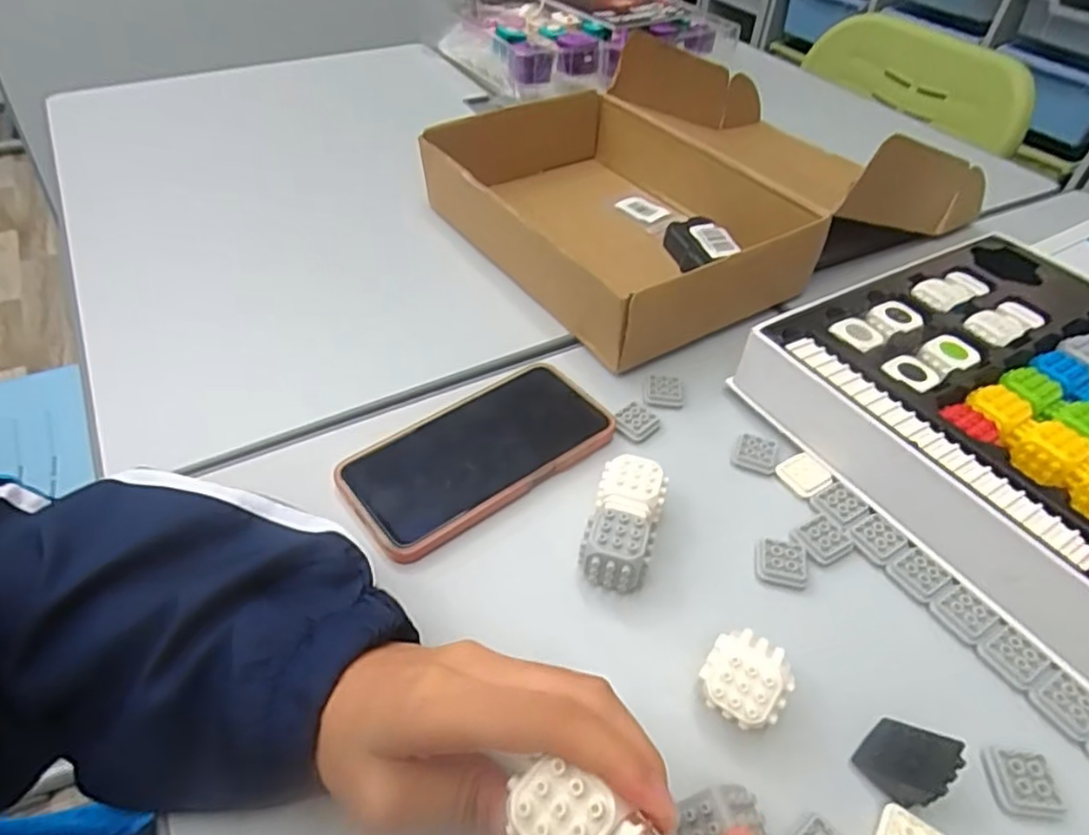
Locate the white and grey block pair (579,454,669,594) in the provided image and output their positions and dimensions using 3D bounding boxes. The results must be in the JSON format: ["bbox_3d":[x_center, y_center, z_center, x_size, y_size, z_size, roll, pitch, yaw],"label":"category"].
[{"bbox_3d":[0.044,0.059,0.367,0.036,0.032,0.071,14,46,10],"label":"white and grey block pair"}]

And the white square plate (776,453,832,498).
[{"bbox_3d":[0.164,0.036,0.416,0.024,0.006,0.028,-21,50,-22],"label":"white square plate"}]

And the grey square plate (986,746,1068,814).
[{"bbox_3d":[0.214,0.163,0.293,0.026,0.006,0.025,7,46,4],"label":"grey square plate"}]

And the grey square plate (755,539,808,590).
[{"bbox_3d":[0.134,0.082,0.371,0.028,0.006,0.027,12,46,8],"label":"grey square plate"}]

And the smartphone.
[{"bbox_3d":[-0.041,0.020,0.417,0.168,0.011,0.085,-29,54,-28],"label":"smartphone"}]

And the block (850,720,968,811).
[{"bbox_3d":[0.160,0.150,0.289,0.029,0.025,0.030,-33,56,-31],"label":"block"}]

